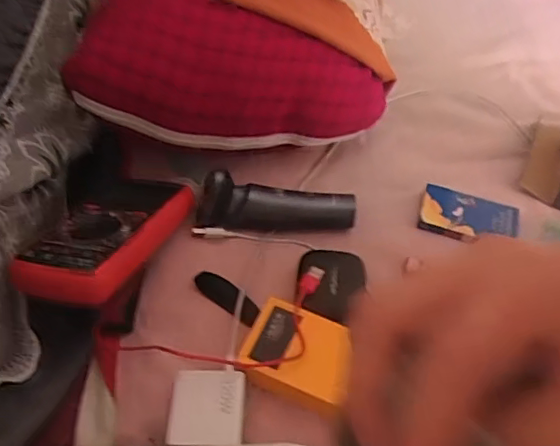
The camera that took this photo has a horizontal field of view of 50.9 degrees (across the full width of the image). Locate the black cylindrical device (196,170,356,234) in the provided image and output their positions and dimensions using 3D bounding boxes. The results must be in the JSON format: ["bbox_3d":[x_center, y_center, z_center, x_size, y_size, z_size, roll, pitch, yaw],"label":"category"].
[{"bbox_3d":[-0.003,-0.020,0.596,0.159,0.040,0.050,4,53,-3],"label":"black cylindrical device"}]

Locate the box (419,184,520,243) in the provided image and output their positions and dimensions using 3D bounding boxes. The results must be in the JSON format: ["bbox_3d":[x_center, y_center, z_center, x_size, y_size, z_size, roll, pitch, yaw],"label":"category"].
[{"bbox_3d":[0.200,-0.007,0.621,0.100,0.012,0.060,16,54,6],"label":"box"}]

